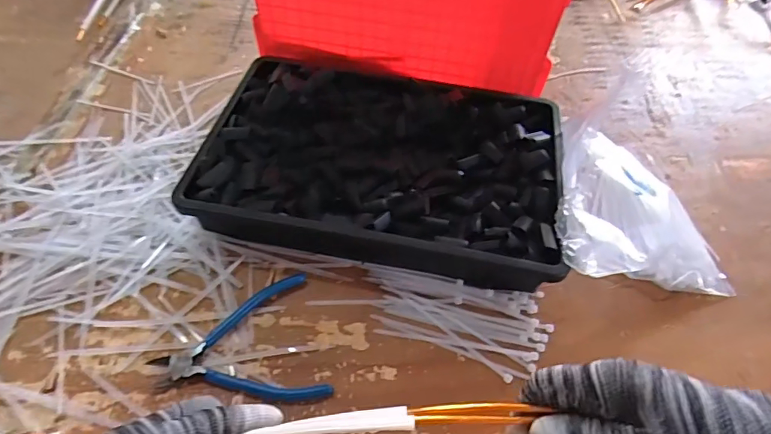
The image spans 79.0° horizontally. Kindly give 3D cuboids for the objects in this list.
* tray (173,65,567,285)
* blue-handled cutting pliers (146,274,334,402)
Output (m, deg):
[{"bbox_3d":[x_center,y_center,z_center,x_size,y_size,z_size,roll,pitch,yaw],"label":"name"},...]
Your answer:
[{"bbox_3d":[-0.003,-0.057,0.512,0.364,0.075,0.238,11,53,4],"label":"tray"},{"bbox_3d":[-0.128,0.115,0.410,0.137,0.013,0.119,-14,55,-14],"label":"blue-handled cutting pliers"}]

